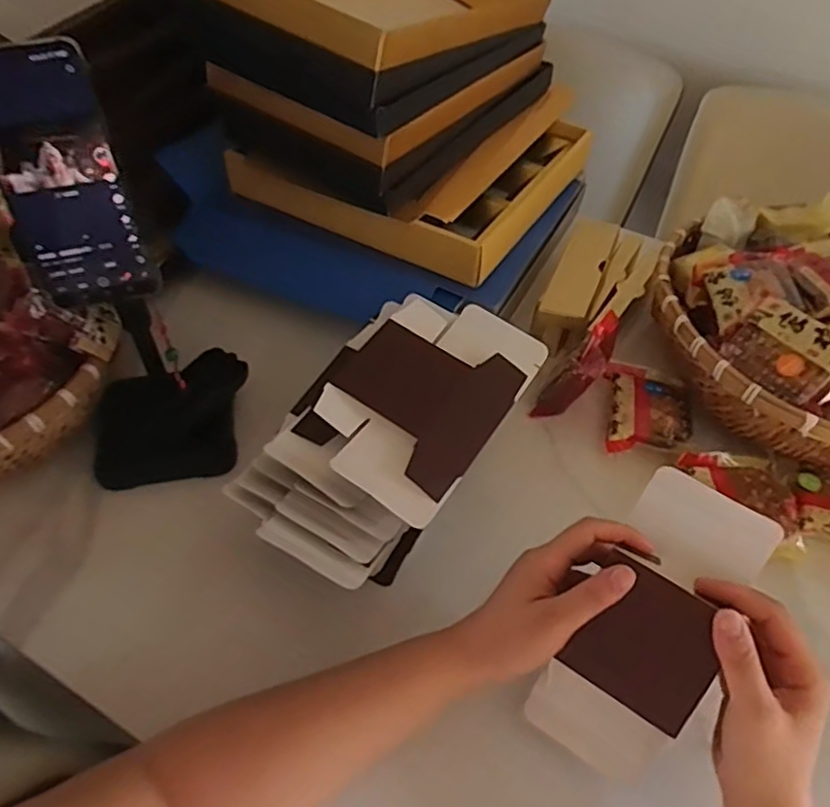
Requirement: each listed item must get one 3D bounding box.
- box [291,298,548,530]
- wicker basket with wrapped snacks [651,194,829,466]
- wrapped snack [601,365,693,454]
[{"bbox_3d":[0.004,-0.013,0.525,0.140,0.021,0.193,34,64,11],"label":"box"},{"bbox_3d":[0.415,-0.078,0.630,0.319,0.128,0.351,-27,56,-23],"label":"wicker basket with wrapped snacks"},{"bbox_3d":[0.230,0.003,0.635,0.077,0.018,0.103,8,49,4],"label":"wrapped snack"}]

